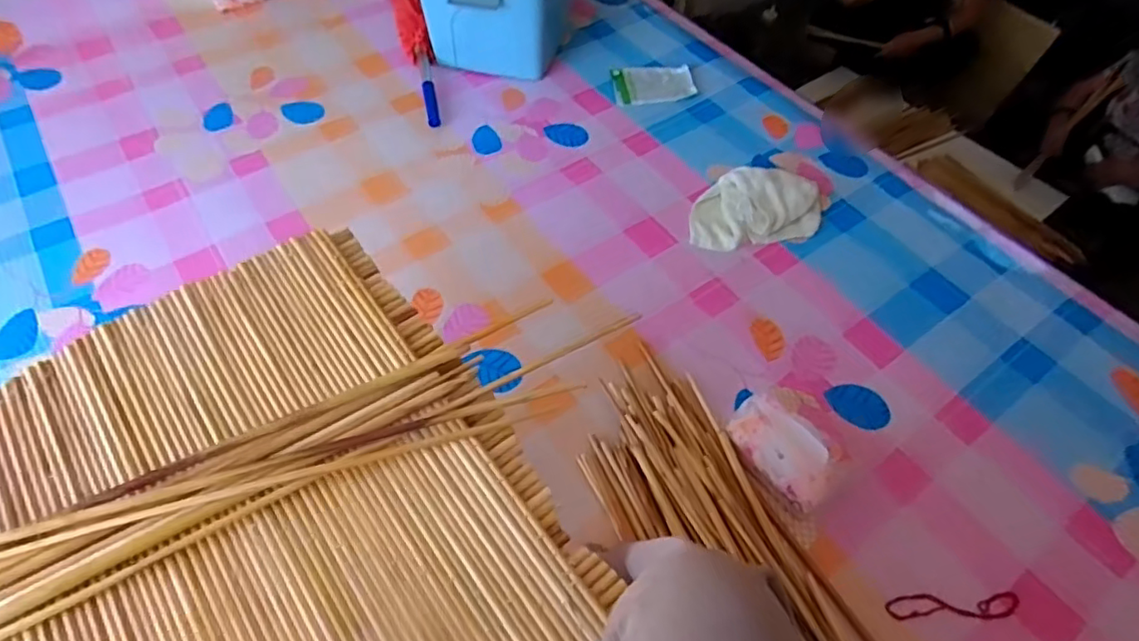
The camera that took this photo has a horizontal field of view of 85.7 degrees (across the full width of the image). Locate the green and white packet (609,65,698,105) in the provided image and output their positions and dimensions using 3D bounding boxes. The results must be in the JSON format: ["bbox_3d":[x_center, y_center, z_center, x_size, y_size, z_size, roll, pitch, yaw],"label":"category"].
[{"bbox_3d":[0.176,-0.495,1.281,0.167,0.018,0.114,-3,58,-4],"label":"green and white packet"}]

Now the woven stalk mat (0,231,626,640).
[{"bbox_3d":[-0.257,0.165,0.494,0.411,0.026,0.481,-32,64,-20],"label":"woven stalk mat"}]

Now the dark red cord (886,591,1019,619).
[{"bbox_3d":[0.467,0.348,0.748,0.160,0.017,0.030,0,57,-2],"label":"dark red cord"}]

